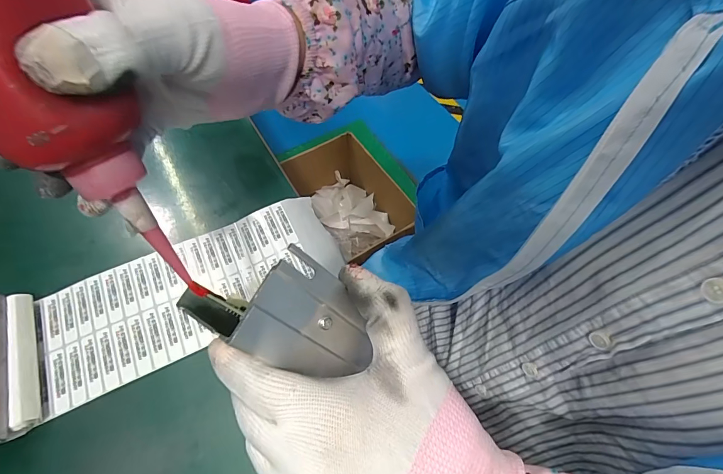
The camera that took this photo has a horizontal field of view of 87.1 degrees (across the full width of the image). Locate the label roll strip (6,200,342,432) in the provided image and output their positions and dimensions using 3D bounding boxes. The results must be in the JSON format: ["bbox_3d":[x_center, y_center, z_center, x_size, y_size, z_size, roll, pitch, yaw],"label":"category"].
[{"bbox_3d":[-0.146,0.042,0.321,0.256,0.015,0.102,-24,64,-15],"label":"label roll strip"}]

